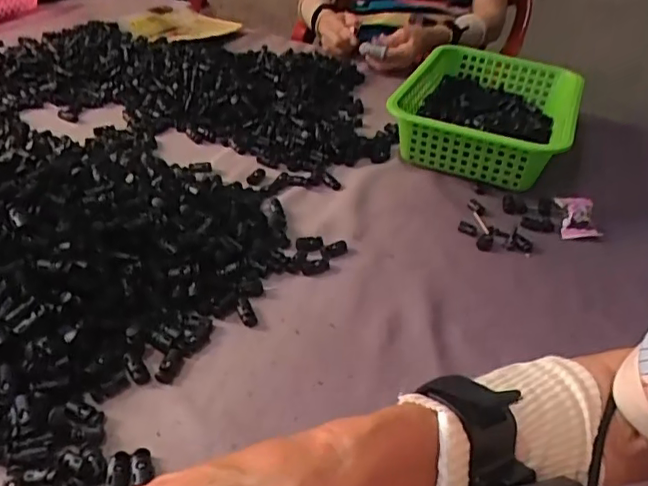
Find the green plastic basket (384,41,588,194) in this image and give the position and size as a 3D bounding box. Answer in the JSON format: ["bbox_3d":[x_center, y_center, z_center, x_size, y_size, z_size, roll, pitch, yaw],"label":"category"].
[{"bbox_3d":[0.229,-0.179,0.796,0.214,0.083,0.321,18,39,15],"label":"green plastic basket"}]

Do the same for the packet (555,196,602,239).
[{"bbox_3d":[0.291,-0.031,0.654,0.042,0.028,0.053,7,37,0],"label":"packet"}]

